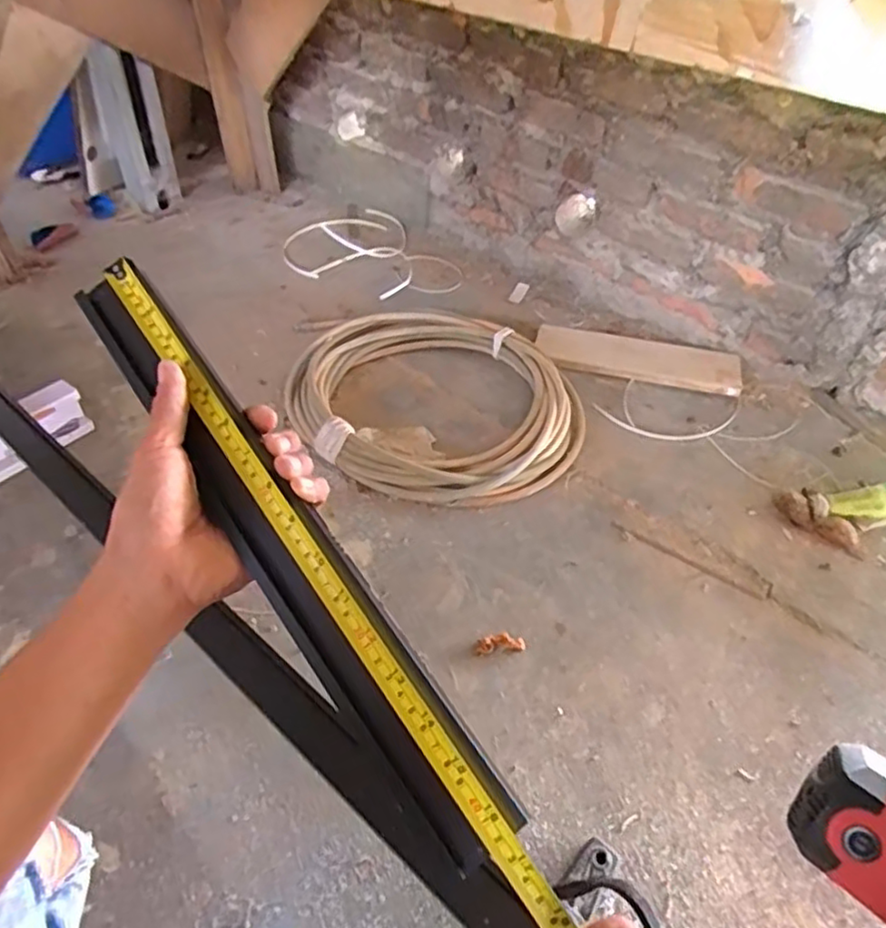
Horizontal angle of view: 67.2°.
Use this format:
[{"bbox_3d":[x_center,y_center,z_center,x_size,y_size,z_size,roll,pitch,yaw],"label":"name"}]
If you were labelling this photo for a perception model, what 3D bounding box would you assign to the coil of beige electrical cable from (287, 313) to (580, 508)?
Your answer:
[{"bbox_3d":[-0.025,-0.116,1.097,0.419,0.051,0.500,-25,52,-26],"label":"coil of beige electrical cable"}]

